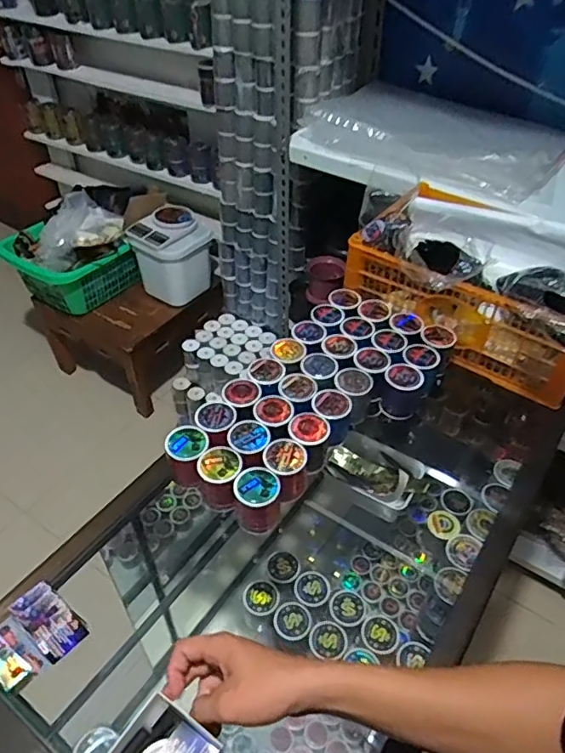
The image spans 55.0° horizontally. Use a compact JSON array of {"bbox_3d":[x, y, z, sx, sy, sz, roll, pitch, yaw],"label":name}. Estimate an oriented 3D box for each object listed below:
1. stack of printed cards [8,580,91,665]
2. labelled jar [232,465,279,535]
[{"bbox_3d":[-0.247,0.258,0.574,0.086,0.009,0.044,31,51,26],"label":"stack of printed cards"},{"bbox_3d":[-0.032,0.151,0.664,0.051,0.064,0.052,-5,45,-9],"label":"labelled jar"}]

